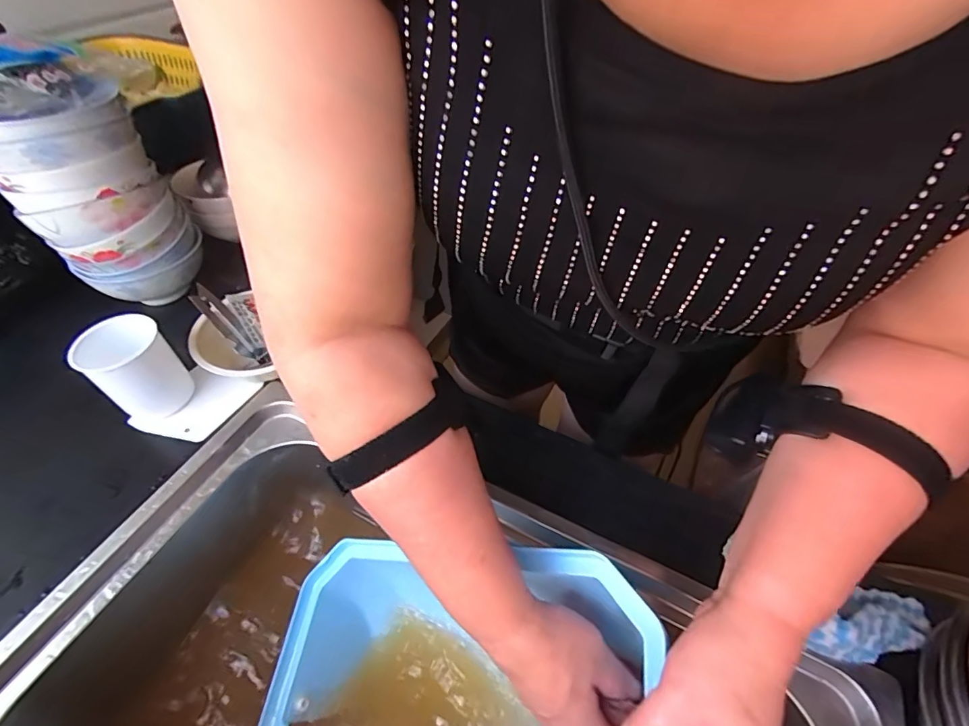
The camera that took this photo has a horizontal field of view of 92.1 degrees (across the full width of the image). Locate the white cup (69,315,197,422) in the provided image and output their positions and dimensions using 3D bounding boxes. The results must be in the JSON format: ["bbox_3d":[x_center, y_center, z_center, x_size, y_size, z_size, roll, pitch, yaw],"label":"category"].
[{"bbox_3d":[-0.327,0.007,0.442,0.061,0.089,0.065,34,56,24],"label":"white cup"}]

